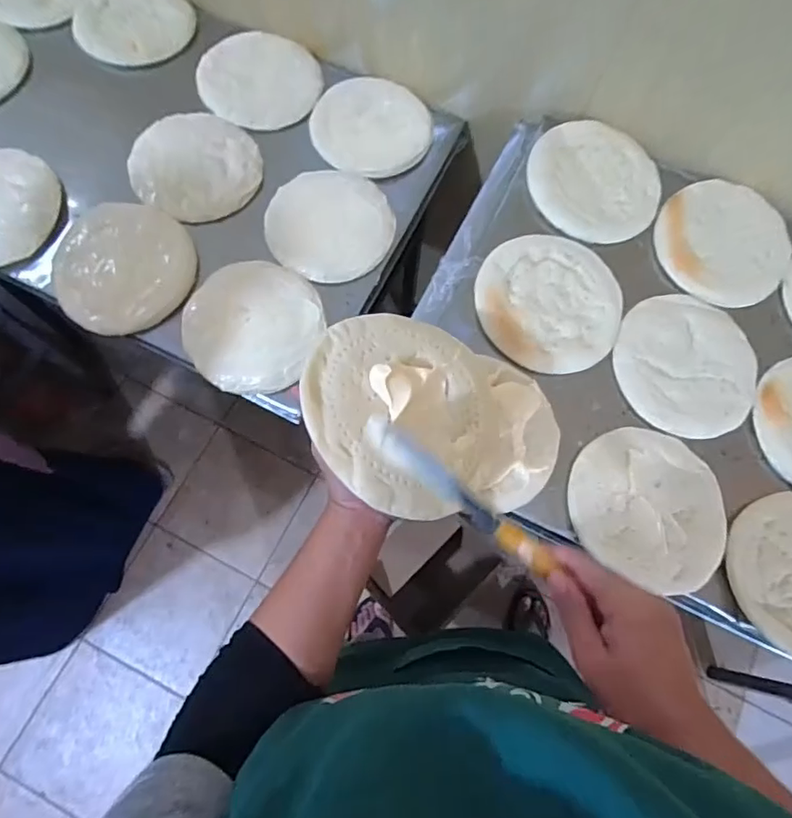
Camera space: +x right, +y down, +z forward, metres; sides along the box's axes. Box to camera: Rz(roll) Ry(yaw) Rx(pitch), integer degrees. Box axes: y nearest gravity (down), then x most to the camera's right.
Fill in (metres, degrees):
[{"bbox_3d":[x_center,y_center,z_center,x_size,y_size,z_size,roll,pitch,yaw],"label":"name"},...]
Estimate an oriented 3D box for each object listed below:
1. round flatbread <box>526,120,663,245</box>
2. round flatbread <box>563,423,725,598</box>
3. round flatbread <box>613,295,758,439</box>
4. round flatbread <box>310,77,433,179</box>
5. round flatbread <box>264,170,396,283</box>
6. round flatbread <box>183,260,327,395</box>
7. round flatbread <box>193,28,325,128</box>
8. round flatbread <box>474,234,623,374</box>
[{"bbox_3d":[0.294,-0.335,0.781,0.184,0.019,0.190,1,74,-3],"label":"round flatbread"},{"bbox_3d":[0.316,0.118,0.660,0.198,0.013,0.182,3,70,-8],"label":"round flatbread"},{"bbox_3d":[0.397,-0.062,0.719,0.194,0.013,0.193,1,74,-3],"label":"round flatbread"},{"bbox_3d":[-0.044,-0.474,0.888,0.186,0.013,0.200,1,74,-3],"label":"round flatbread"},{"bbox_3d":[-0.100,-0.284,0.820,0.189,0.014,0.180,1,74,-3],"label":"round flatbread"},{"bbox_3d":[-0.212,-0.124,0.774,0.187,0.016,0.193,1,74,-3],"label":"round flatbread"},{"bbox_3d":[-0.233,-0.555,0.895,0.205,0.012,0.188,1,74,-3],"label":"round flatbread"},{"bbox_3d":[0.210,-0.142,0.720,0.196,0.011,0.186,2,78,-9],"label":"round flatbread"}]

